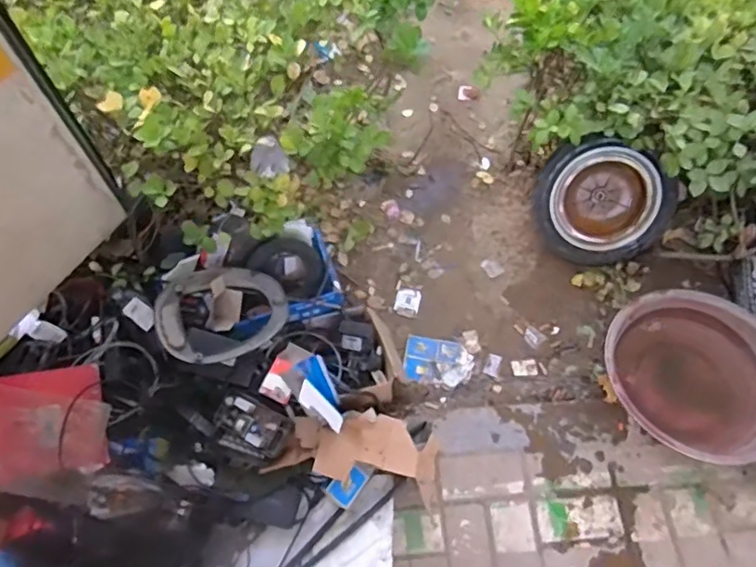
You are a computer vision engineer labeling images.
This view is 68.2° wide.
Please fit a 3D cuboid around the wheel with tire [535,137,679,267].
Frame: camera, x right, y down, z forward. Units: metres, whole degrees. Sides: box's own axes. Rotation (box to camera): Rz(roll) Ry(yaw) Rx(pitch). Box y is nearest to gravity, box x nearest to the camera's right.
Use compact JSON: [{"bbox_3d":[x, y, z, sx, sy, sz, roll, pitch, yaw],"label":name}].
[{"bbox_3d":[0.547,-0.199,1.366,0.315,0.314,0.081,10,31,8],"label":"wheel with tire"}]

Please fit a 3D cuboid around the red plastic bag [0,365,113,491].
[{"bbox_3d":[-0.696,0.305,1.126,0.291,0.041,0.244,-7,89,-7],"label":"red plastic bag"}]

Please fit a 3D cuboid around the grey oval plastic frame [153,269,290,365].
[{"bbox_3d":[-0.332,0.063,1.196,0.270,0.064,0.236,5,63,-19],"label":"grey oval plastic frame"}]

